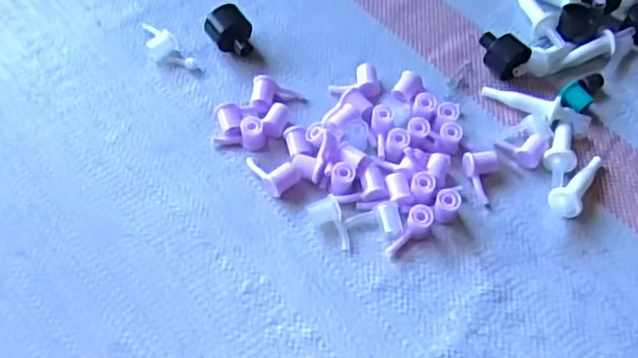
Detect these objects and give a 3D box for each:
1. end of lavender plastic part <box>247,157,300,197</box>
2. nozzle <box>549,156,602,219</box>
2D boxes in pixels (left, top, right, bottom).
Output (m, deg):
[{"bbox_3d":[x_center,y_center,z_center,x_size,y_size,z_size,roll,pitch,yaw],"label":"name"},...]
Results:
[{"bbox_3d":[-0.031,-0.007,0.421,0.021,0.012,0.035,-31,66,-21],"label":"end of lavender plastic part"},{"bbox_3d":[0.178,0.002,0.427,0.021,0.018,0.058,37,63,17],"label":"nozzle"}]

